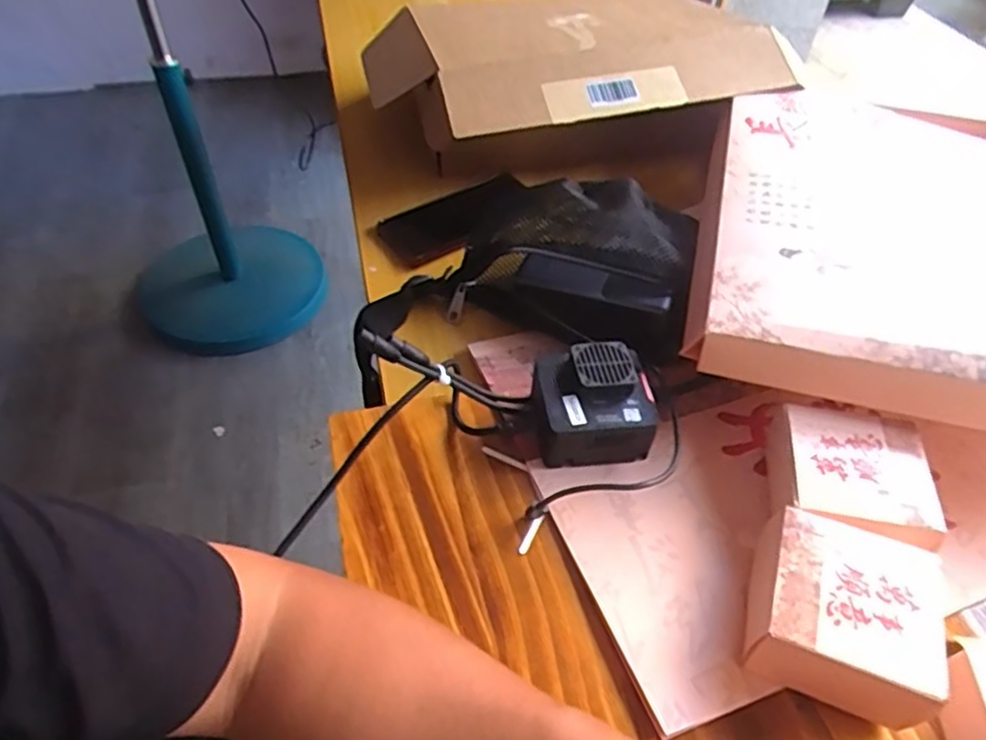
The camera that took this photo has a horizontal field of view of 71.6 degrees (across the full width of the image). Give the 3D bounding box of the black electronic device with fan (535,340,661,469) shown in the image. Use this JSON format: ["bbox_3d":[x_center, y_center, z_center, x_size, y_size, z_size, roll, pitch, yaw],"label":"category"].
[{"bbox_3d":[0.069,0.021,0.480,0.081,0.057,0.081,0,49,-1],"label":"black electronic device with fan"}]

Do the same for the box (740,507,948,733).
[{"bbox_3d":[0.189,0.138,0.381,0.094,0.053,0.094,16,50,13],"label":"box"}]

